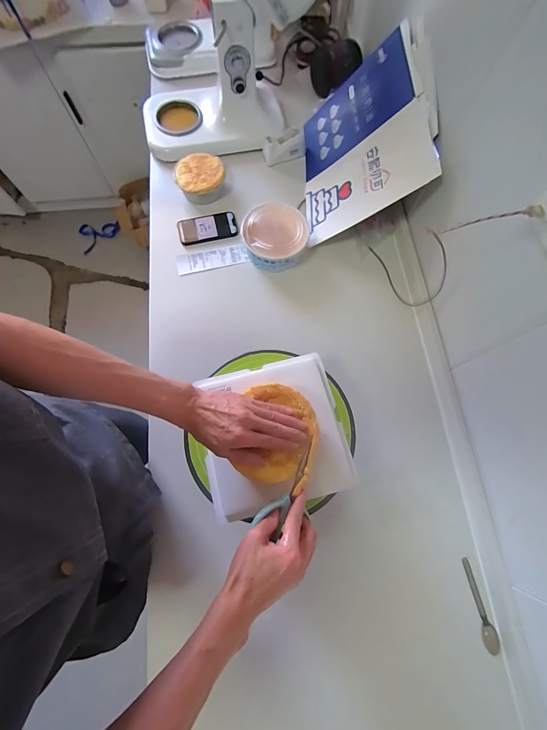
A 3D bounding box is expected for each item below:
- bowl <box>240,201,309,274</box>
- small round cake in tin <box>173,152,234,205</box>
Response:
[{"bbox_3d":[0.003,-0.309,0.758,0.151,0.074,0.147,0,72,-1],"label":"bowl"},{"bbox_3d":[-0.182,-0.491,0.834,0.147,0.076,0.118,-13,73,-6],"label":"small round cake in tin"}]

